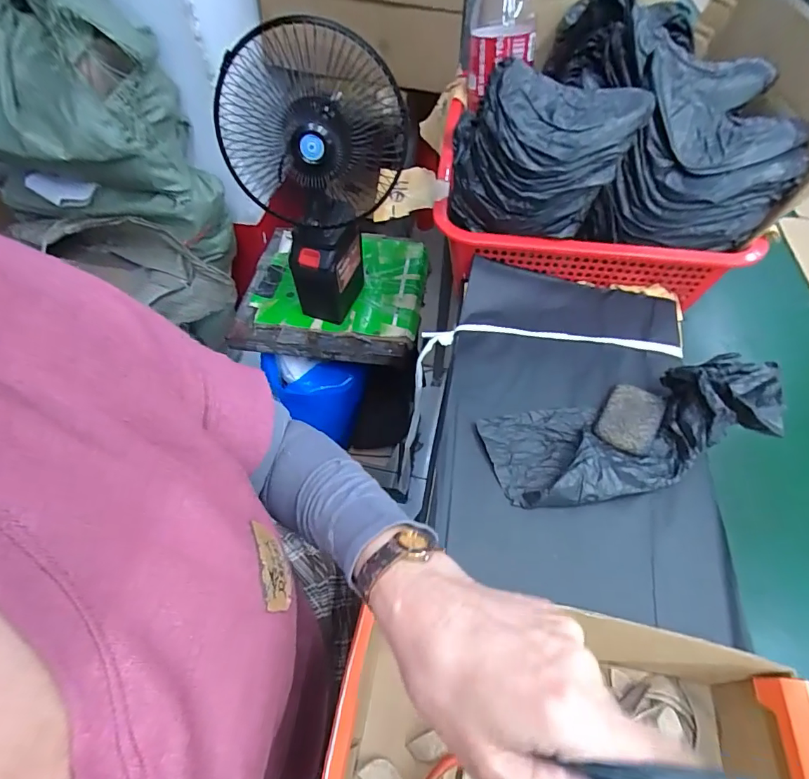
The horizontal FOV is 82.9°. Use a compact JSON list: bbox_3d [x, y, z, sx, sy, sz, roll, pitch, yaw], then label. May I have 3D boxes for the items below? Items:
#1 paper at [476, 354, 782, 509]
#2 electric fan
[{"bbox_3d":[0.206,0.036,0.415,0.260,0.065,0.106,-16,55,6],"label":"paper"},{"bbox_3d":[-0.104,-0.245,0.620,0.181,0.392,0.122,8,55,6],"label":"electric fan"}]

